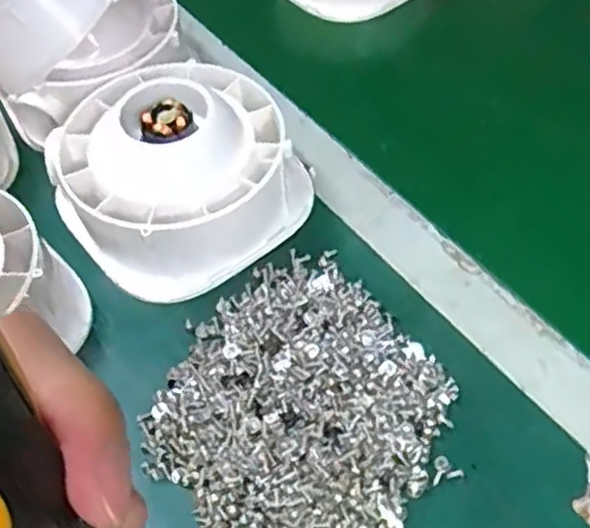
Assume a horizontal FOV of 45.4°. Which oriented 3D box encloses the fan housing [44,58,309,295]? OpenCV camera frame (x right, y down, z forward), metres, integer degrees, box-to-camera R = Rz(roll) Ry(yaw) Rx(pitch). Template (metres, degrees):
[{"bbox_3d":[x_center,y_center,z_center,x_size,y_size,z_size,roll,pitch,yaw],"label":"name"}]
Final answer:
[{"bbox_3d":[-0.069,-0.060,0.405,0.132,0.062,0.128,-27,58,-17],"label":"fan housing"}]

